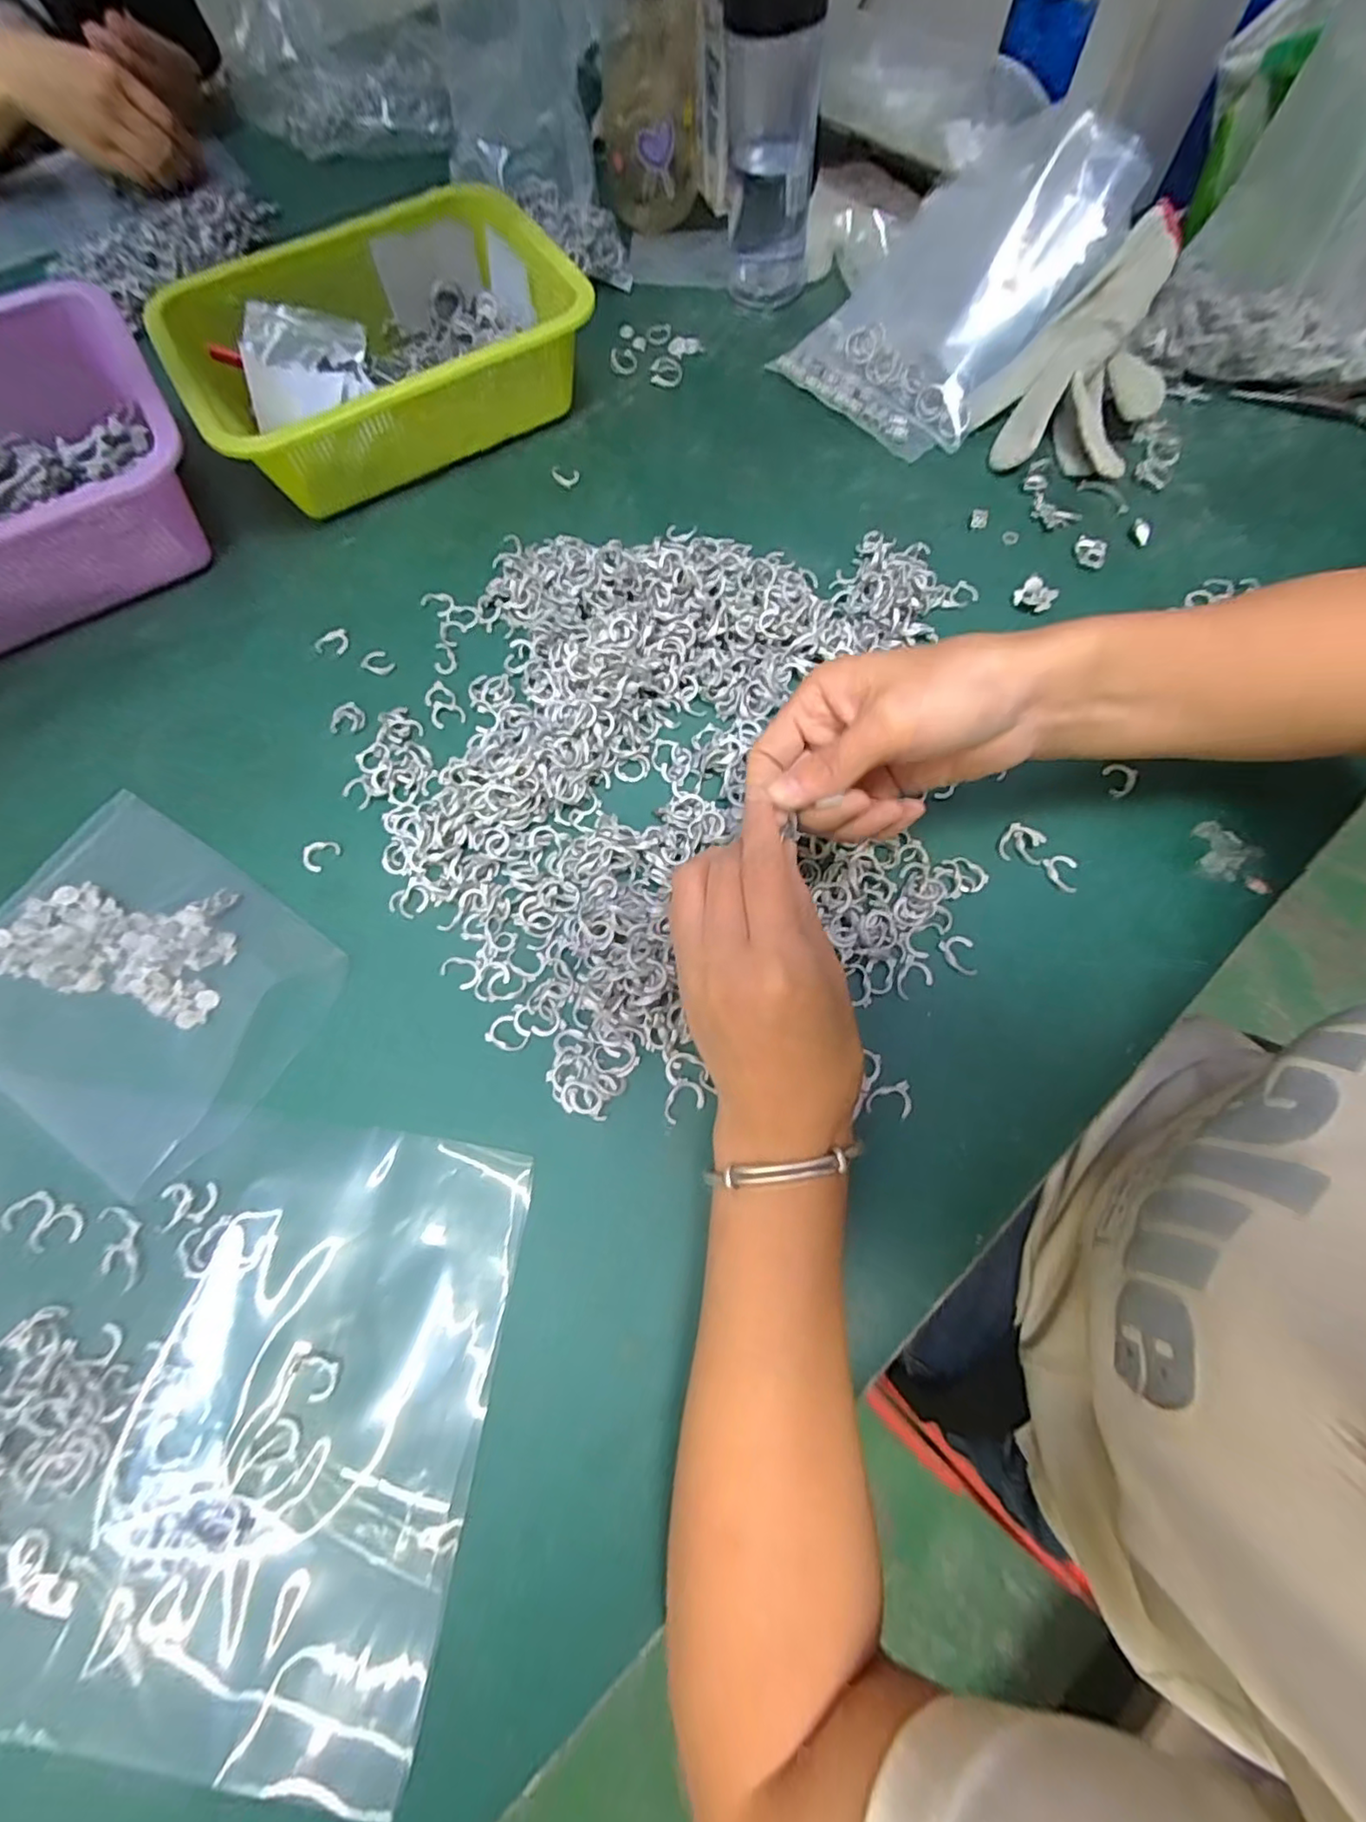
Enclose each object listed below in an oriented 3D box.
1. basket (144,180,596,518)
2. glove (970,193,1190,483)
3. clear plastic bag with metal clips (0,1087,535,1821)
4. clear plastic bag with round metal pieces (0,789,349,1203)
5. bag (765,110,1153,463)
[{"bbox_3d":[-0.208,-0.393,0.449,0.257,0.074,0.194,-27,72,-8],"label":"basket"},{"bbox_3d":[0.292,-0.397,0.444,0.114,0.066,0.185,29,73,11],"label":"glove"},{"bbox_3d":[-0.231,0.198,0.264,0.293,0.019,0.211,7,71,3],"label":"clear plastic bag with metal clips"},{"bbox_3d":[-0.286,0.032,0.326,0.193,0.020,0.143,29,73,11],"label":"clear plastic bag with round metal pieces"},{"bbox_3d":[0.200,-0.468,0.469,0.164,0.083,0.245,42,95,14],"label":"bag"}]

